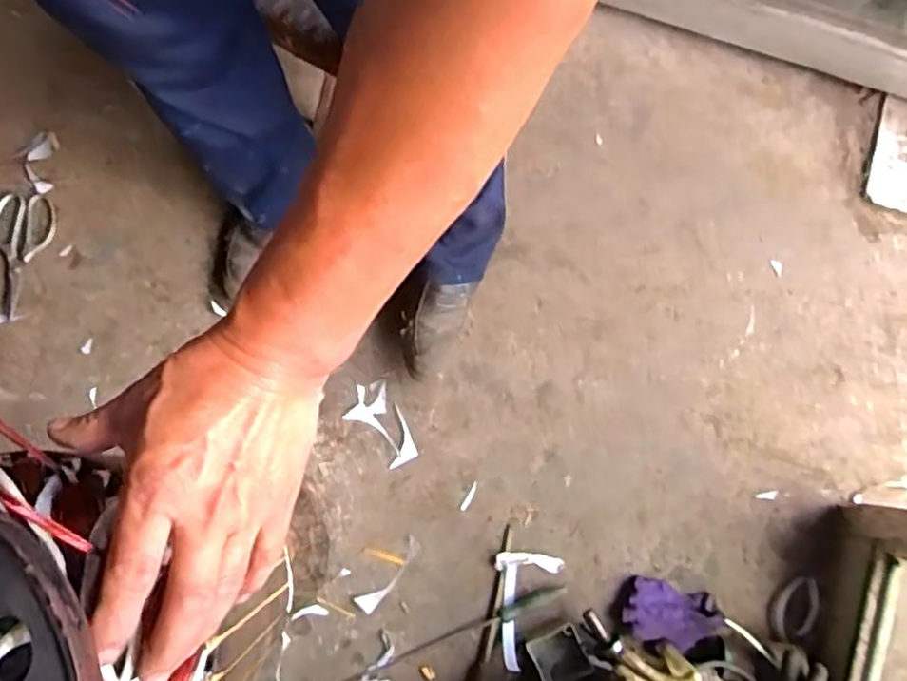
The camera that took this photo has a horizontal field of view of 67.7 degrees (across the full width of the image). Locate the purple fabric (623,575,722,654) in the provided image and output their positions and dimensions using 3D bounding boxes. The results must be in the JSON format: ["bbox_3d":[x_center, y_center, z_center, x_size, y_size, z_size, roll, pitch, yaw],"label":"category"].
[{"bbox_3d":[0.310,0.398,0.975,0.114,0.068,0.084,18,80,1],"label":"purple fabric"}]

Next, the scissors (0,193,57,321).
[{"bbox_3d":[-0.670,-0.131,1.042,0.091,0.017,0.195,2,80,-2],"label":"scissors"}]

